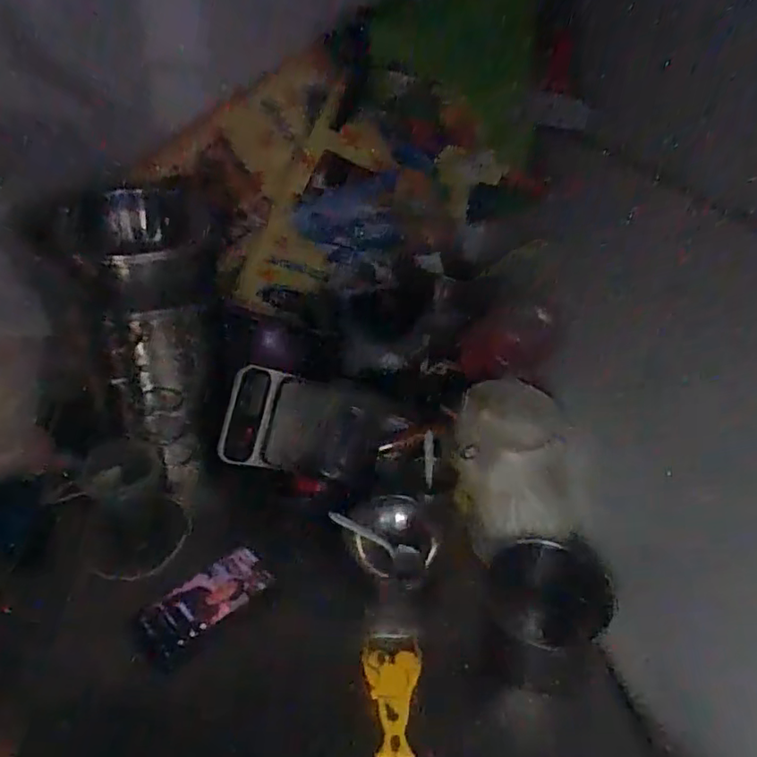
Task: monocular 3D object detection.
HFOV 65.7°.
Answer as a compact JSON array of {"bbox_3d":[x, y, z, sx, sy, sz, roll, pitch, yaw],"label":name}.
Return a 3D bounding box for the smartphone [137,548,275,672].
[{"bbox_3d":[-0.195,0.251,0.663,0.146,0.009,0.065,-33,61,-30],"label":"smartphone"}]

